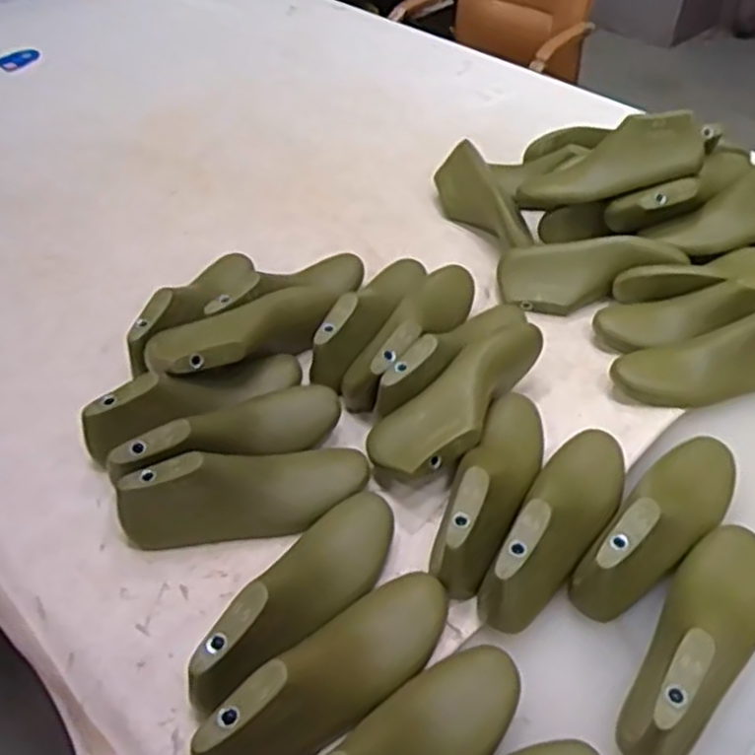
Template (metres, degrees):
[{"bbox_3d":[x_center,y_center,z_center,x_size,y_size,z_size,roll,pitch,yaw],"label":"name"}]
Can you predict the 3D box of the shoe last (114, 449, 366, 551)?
[{"bbox_3d":[-0.131,0.113,0.738,0.250,0.086,0.066,-11,44,-9],"label":"shoe last"}]

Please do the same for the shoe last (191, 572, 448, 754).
[{"bbox_3d":[-0.034,0.245,0.602,0.081,0.075,0.252,33,54,31],"label":"shoe last"}]

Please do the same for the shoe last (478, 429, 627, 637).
[{"bbox_3d":[0.184,0.132,0.715,0.080,0.091,0.251,22,49,23],"label":"shoe last"}]

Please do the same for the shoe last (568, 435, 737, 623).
[{"bbox_3d":[0.286,0.133,0.717,0.085,0.089,0.262,30,52,29],"label":"shoe last"}]

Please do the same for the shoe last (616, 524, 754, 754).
[{"bbox_3d":[0.287,0.218,0.632,0.083,0.087,0.264,28,51,28],"label":"shoe last"}]

